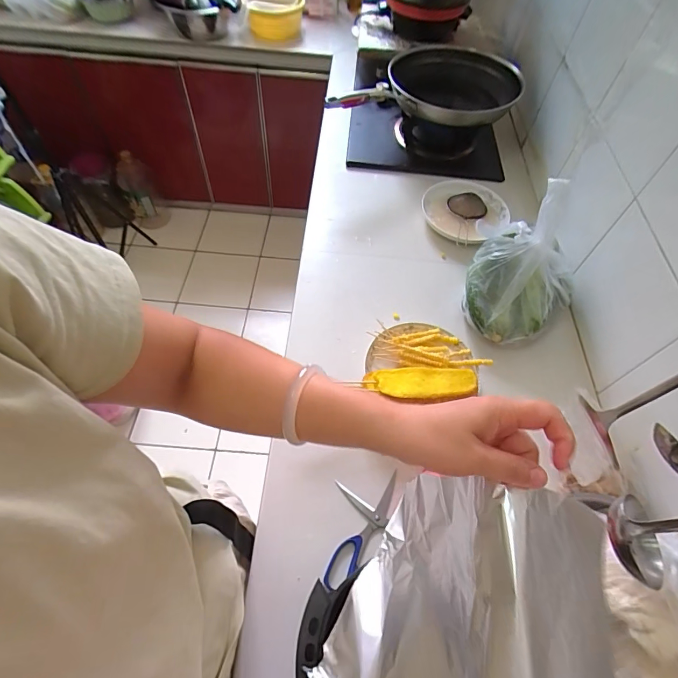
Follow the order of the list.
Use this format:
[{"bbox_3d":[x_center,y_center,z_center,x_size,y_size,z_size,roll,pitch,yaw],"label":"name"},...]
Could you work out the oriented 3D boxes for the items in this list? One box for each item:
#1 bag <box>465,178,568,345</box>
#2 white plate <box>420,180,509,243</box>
[{"bbox_3d":[0.311,-0.109,0.681,0.194,0.239,0.152,29,59,16],"label":"bag"},{"bbox_3d":[0.293,-0.307,0.943,0.191,0.035,0.220,38,62,21],"label":"white plate"}]

